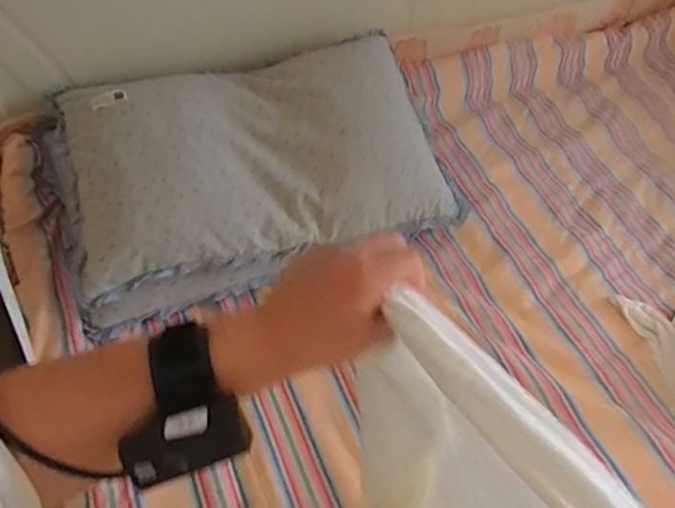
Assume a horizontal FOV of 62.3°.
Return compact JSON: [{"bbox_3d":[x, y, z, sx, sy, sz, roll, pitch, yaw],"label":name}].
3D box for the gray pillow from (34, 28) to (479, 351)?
[{"bbox_3d":[-0.168,-0.169,1.051,0.702,0.175,0.461,-20,59,-17],"label":"gray pillow"}]

